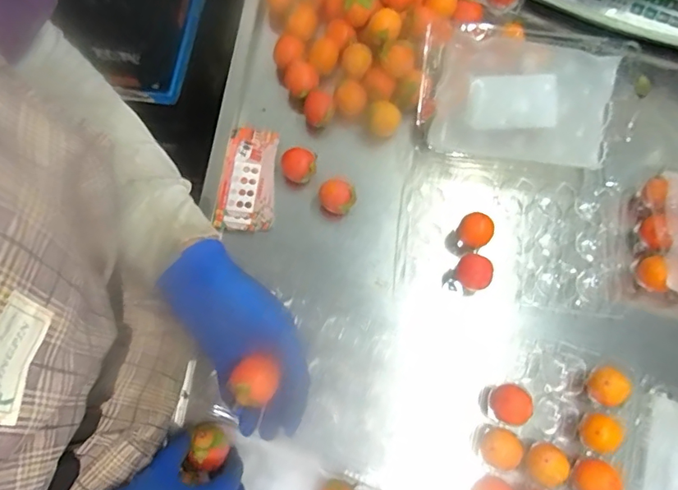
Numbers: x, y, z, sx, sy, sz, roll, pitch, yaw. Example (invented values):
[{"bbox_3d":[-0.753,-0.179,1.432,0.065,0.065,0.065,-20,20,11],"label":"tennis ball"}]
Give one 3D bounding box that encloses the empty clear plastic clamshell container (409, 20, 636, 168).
[{"bbox_3d":[0.200,-0.169,0.555,0.216,0.025,0.146,8,97,0],"label":"empty clear plastic clamshell container"}]

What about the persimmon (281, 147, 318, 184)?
[{"bbox_3d":[-0.046,-0.088,0.567,0.040,0.044,0.033,0,75,-1],"label":"persimmon"}]

